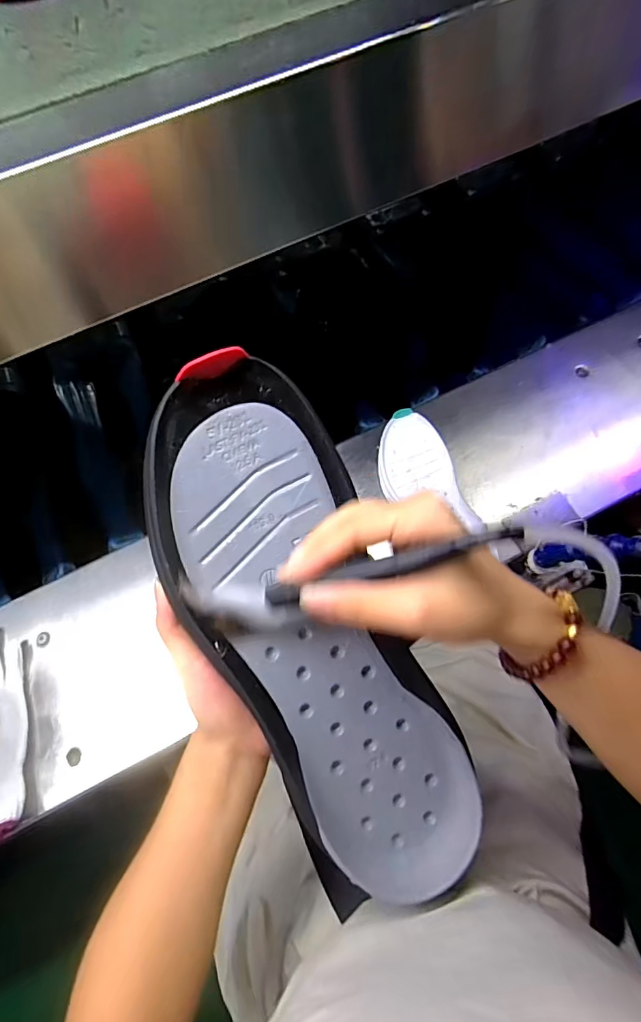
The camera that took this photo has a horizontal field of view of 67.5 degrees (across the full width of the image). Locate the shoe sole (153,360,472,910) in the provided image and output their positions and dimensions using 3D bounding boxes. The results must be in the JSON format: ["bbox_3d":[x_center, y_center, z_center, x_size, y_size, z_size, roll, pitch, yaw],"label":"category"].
[{"bbox_3d":[-0.006,0.071,0.281,0.114,0.032,0.318,-24,93,-6],"label":"shoe sole"}]

